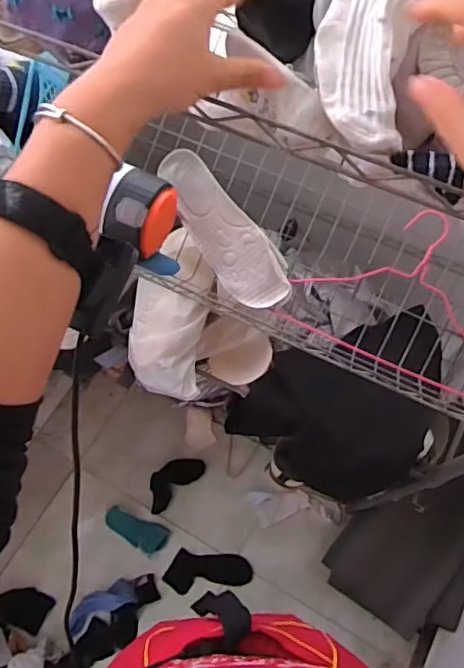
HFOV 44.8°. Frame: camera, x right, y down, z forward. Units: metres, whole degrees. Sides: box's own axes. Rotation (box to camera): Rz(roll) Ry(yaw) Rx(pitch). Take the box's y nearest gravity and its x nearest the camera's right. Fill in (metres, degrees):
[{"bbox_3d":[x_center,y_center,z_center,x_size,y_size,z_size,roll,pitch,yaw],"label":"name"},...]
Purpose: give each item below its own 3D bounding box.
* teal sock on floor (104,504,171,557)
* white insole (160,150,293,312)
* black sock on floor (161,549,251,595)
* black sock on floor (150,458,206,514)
[{"bbox_3d":[-0.254,0.520,1.495,0.173,0.018,0.073,24,67,9],"label":"teal sock on floor"},{"bbox_3d":[-0.012,-0.144,0.774,0.088,0.012,0.245,-30,92,25],"label":"white insole"},{"bbox_3d":[-0.058,0.619,1.456,0.216,0.017,0.101,6,65,1],"label":"black sock on floor"},{"bbox_3d":[-0.161,0.398,1.540,0.182,0.033,0.085,-39,72,-18],"label":"black sock on floor"}]

